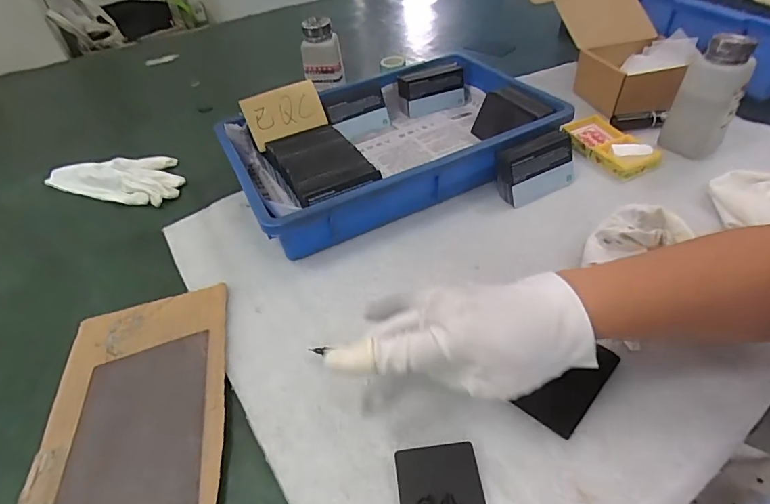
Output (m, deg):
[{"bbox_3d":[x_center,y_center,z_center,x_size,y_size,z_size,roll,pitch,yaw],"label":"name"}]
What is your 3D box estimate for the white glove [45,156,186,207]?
[{"bbox_3d":[-0.349,-0.106,0.587,0.187,0.027,0.088,10,45,16],"label":"white glove"}]

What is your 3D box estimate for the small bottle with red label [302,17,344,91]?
[{"bbox_3d":[-0.089,-0.285,0.638,0.054,0.088,0.047,2,45,9],"label":"small bottle with red label"}]

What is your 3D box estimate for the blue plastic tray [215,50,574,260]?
[{"bbox_3d":[0.003,-0.135,0.541,0.358,0.067,0.238,-22,46,-17],"label":"blue plastic tray"}]

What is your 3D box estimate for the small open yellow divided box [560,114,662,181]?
[{"bbox_3d":[0.269,-0.128,0.534,0.064,0.027,0.117,-21,46,-16],"label":"small open yellow divided box"}]

